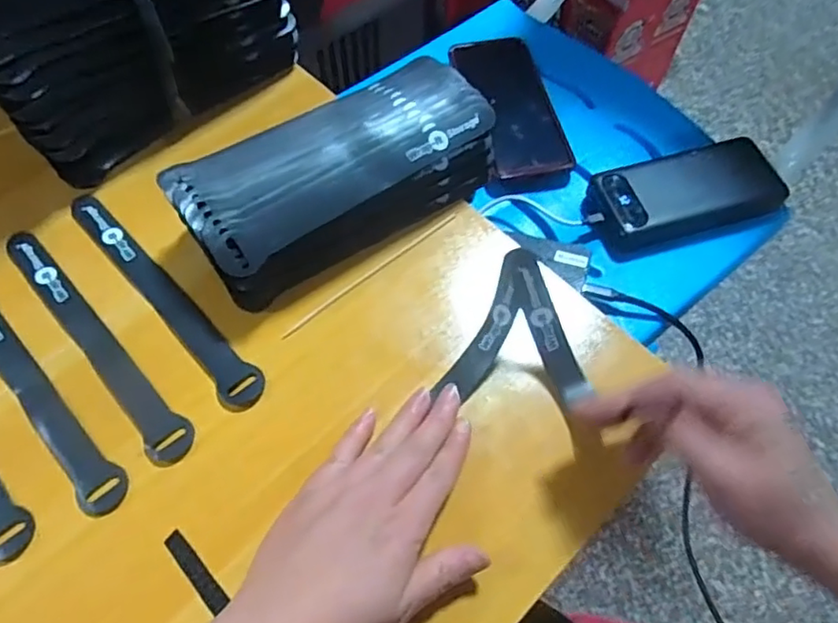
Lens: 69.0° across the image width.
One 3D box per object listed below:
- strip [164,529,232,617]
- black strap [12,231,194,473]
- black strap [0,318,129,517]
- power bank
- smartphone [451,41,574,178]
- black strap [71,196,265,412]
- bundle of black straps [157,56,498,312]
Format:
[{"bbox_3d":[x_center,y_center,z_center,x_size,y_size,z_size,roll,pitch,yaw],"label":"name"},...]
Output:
[{"bbox_3d":[-0.119,0.137,0.324,0.010,0.004,0.046,-39,70,-18],"label":"strip"},{"bbox_3d":[-0.202,0.013,0.378,0.026,0.004,0.203,-38,70,-17],"label":"black strap"},{"bbox_3d":[-0.234,0.039,0.365,0.025,0.004,0.199,-39,70,-18],"label":"black strap"},{"bbox_3d":[0.233,-0.105,0.532,0.168,0.031,0.079,-18,65,-9],"label":"power bank"},{"bbox_3d":[0.089,-0.202,0.594,0.078,0.009,0.167,-13,65,0],"label":"smartphone"},{"bbox_3d":[-0.168,-0.013,0.393,0.024,0.004,0.203,-41,71,-18],"label":"black strap"},{"bbox_3d":[-0.051,-0.094,0.406,0.209,0.053,0.096,-33,68,-16],"label":"bundle of black straps"}]

